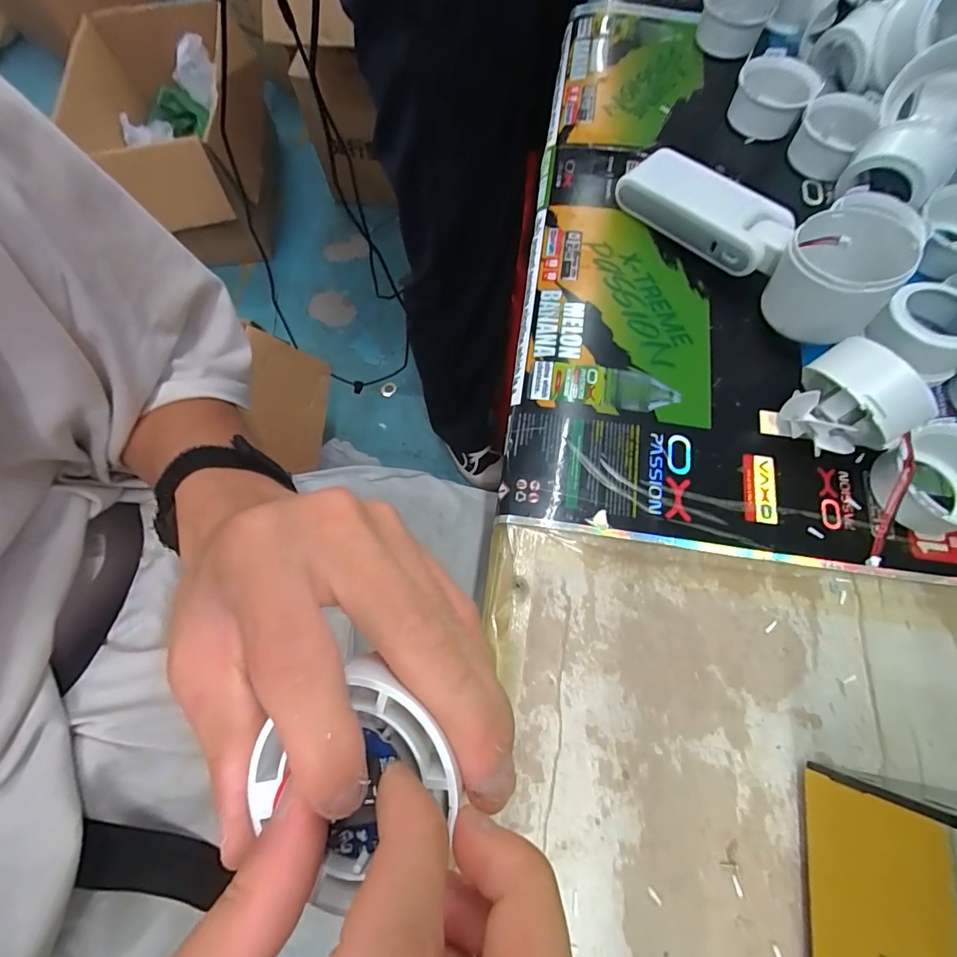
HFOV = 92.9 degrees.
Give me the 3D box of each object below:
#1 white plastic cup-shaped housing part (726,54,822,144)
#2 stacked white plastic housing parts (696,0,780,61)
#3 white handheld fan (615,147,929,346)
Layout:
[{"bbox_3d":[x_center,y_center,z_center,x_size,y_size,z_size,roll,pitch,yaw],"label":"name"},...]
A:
[{"bbox_3d":[0.215,-0.281,0.331,0.051,0.024,0.059,26,73,11],"label":"white plastic cup-shaped housing part"},{"bbox_3d":[0.205,-0.373,0.352,0.053,0.049,0.053,18,72,9],"label":"stacked white plastic housing parts"},{"bbox_3d":[0.162,-0.151,0.272,0.169,0.047,0.064,43,77,16],"label":"white handheld fan"}]

